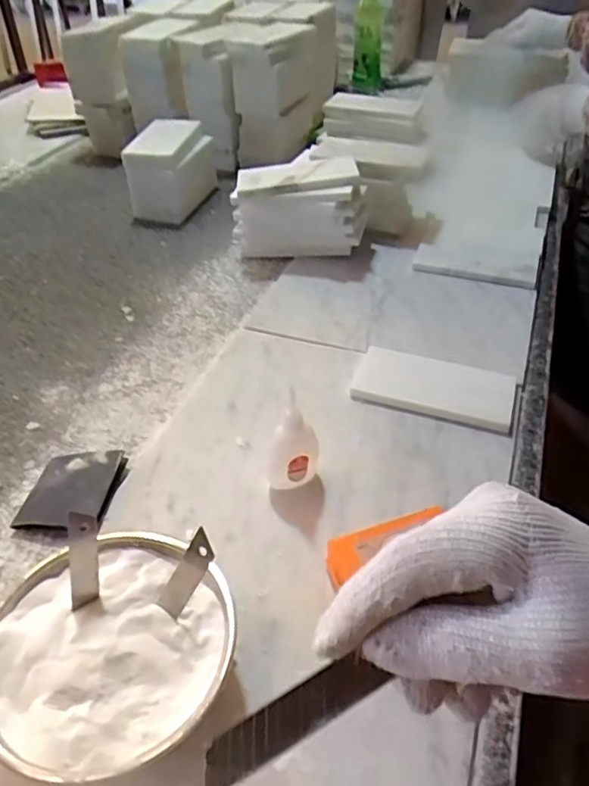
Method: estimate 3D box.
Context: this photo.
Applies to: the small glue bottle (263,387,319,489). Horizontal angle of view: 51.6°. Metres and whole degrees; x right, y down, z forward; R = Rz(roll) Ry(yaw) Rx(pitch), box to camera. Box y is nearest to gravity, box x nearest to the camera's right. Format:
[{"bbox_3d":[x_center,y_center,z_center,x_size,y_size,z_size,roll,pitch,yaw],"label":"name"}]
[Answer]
[{"bbox_3d":[-0.003,0.032,0.499,0.045,0.082,0.055,-3,40,-2],"label":"small glue bottle"}]

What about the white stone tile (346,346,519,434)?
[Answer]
[{"bbox_3d":[0.134,-0.009,0.586,0.147,0.011,0.080,12,42,15],"label":"white stone tile"}]

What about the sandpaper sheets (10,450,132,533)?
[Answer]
[{"bbox_3d":[-0.183,0.079,0.506,0.077,0.025,0.082,5,41,6],"label":"sandpaper sheets"}]

